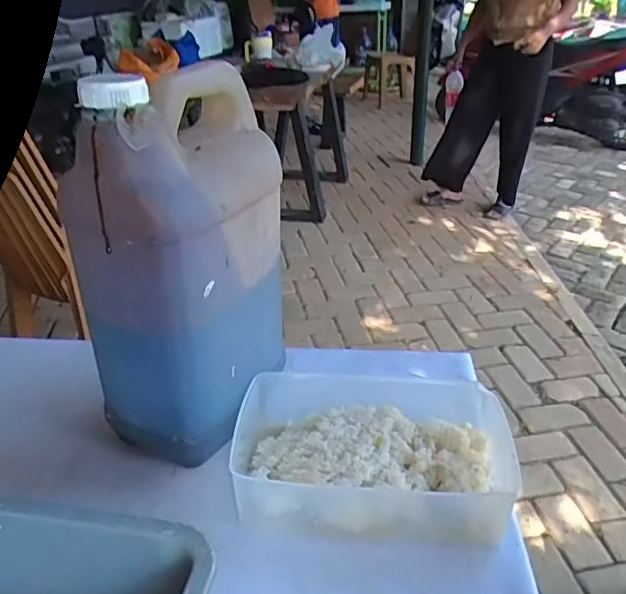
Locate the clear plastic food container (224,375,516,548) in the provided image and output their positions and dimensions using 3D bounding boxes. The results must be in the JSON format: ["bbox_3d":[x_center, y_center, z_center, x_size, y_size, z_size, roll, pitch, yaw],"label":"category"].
[{"bbox_3d":[0.049,0.127,0.509,0.239,0.057,0.159,6,30,6],"label":"clear plastic food container"}]

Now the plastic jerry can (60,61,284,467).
[{"bbox_3d":[-0.100,-0.031,0.499,0.114,0.298,0.171,10,32,20],"label":"plastic jerry can"}]

